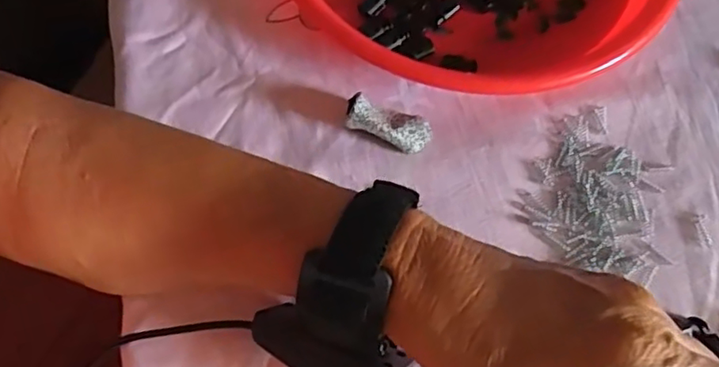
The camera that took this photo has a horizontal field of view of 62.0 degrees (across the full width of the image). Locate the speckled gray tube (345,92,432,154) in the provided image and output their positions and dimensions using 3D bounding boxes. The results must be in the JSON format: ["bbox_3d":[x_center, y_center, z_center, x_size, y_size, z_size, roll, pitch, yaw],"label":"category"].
[{"bbox_3d":[0.016,-0.031,0.328,0.048,0.017,0.020,21,69,-9],"label":"speckled gray tube"}]

